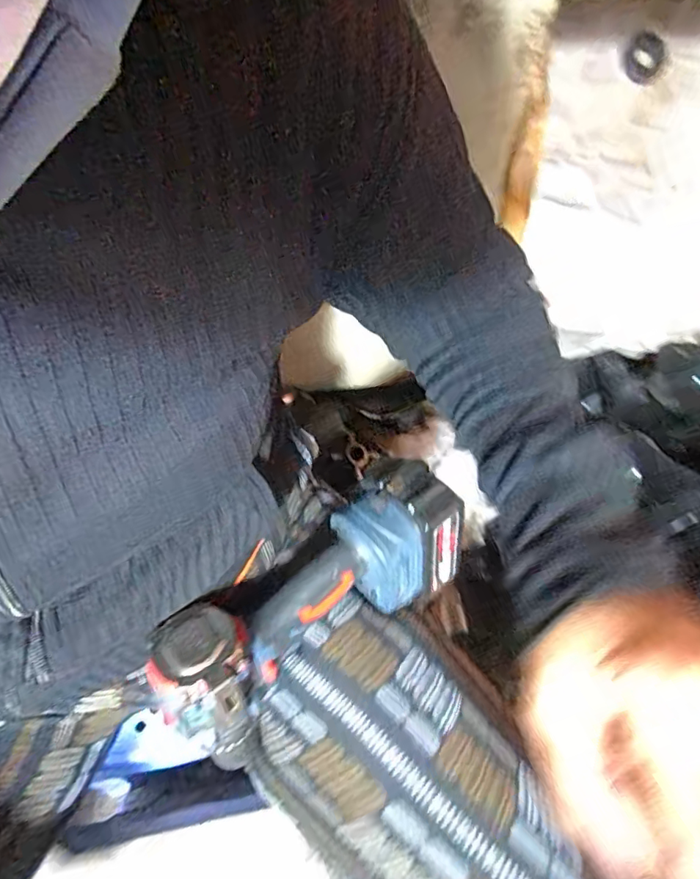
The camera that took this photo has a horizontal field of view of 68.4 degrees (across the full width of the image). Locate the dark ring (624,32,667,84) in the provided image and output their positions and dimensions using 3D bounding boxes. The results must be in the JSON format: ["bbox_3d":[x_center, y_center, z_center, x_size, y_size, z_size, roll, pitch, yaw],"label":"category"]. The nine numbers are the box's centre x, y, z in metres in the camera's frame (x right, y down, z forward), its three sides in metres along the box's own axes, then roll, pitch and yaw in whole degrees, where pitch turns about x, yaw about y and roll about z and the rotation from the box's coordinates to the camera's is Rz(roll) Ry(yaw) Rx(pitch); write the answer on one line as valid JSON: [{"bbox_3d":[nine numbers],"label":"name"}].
[{"bbox_3d":[0.458,-0.591,0.800,0.061,0.015,0.066,2,102,10],"label":"dark ring"}]

